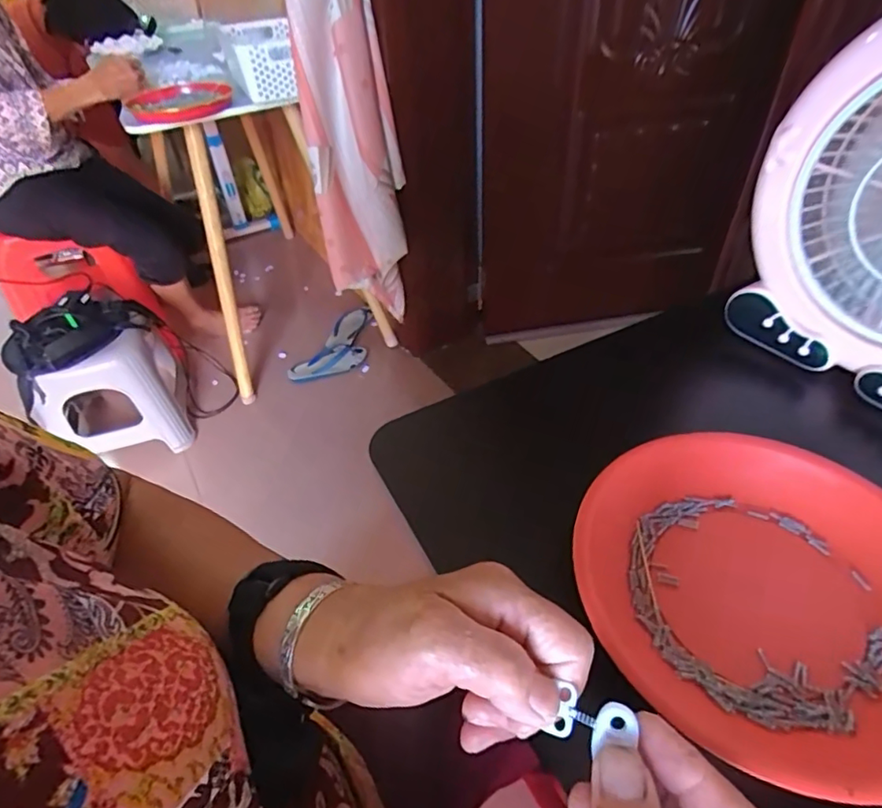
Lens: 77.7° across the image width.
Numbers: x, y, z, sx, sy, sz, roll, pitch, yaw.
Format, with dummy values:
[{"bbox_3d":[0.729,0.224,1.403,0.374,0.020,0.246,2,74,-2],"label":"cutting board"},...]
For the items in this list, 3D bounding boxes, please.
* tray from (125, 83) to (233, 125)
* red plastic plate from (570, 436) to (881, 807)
[{"bbox_3d":[-0.569,-0.661,1.190,0.205,0.040,0.205,-2,46,2],"label":"tray"},{"bbox_3d":[0.180,0.093,0.297,0.195,0.033,0.186,-2,46,2],"label":"red plastic plate"}]

